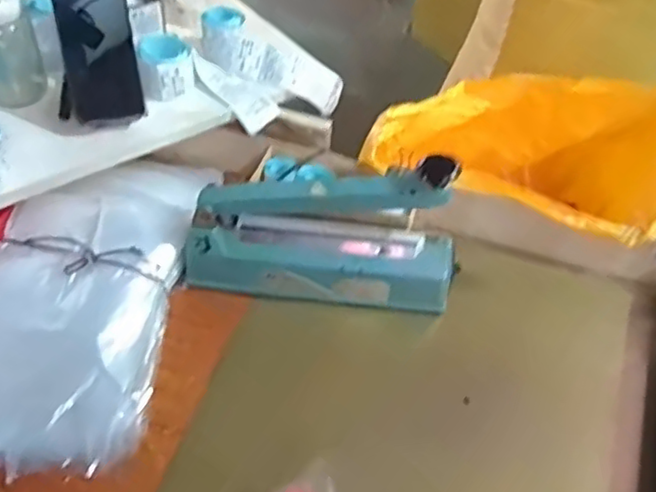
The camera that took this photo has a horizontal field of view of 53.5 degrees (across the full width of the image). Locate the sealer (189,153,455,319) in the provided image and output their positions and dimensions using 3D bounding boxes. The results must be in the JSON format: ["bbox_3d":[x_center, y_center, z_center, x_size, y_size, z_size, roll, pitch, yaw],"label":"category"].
[{"bbox_3d":[-0.006,-0.017,0.721,0.305,0.172,0.073,5,48,-1],"label":"sealer"}]

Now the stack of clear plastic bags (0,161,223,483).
[{"bbox_3d":[-0.285,0.044,0.708,0.245,0.048,0.375,11,58,1],"label":"stack of clear plastic bags"}]

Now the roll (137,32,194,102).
[{"bbox_3d":[-0.204,-0.227,0.822,0.067,0.048,0.076,-8,50,-13],"label":"roll"}]

